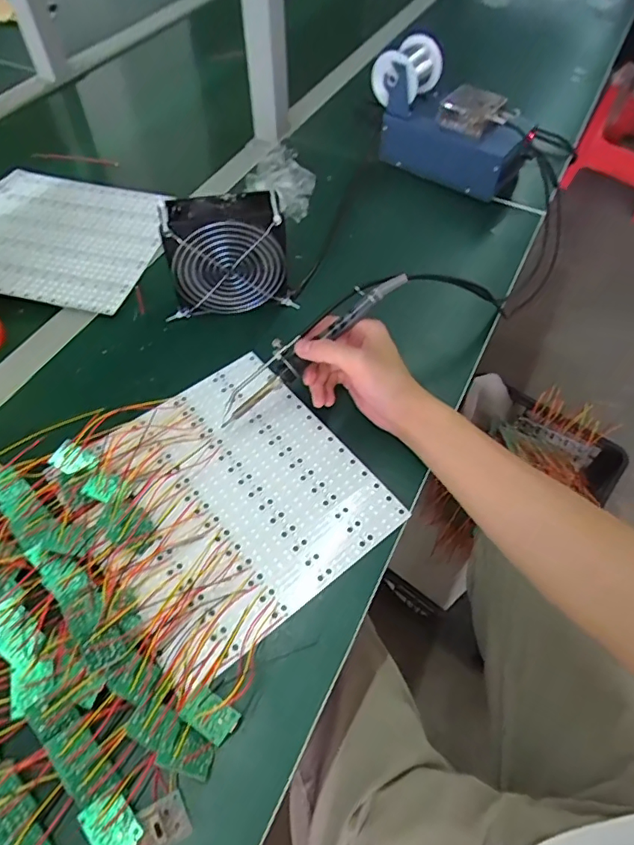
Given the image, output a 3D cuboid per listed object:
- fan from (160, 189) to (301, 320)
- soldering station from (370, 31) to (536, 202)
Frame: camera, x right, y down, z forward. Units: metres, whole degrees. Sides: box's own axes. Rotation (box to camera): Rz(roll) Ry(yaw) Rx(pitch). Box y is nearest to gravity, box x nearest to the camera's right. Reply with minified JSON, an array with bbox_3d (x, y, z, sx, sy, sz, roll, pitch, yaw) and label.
[{"bbox_3d":[-0.092,-0.168,0.540,0.124,0.119,0.044,-7,55,-4],"label":"fan"},{"bbox_3d":[0.166,-0.386,0.661,0.186,0.113,0.077,34,62,22],"label":"soldering station"}]

